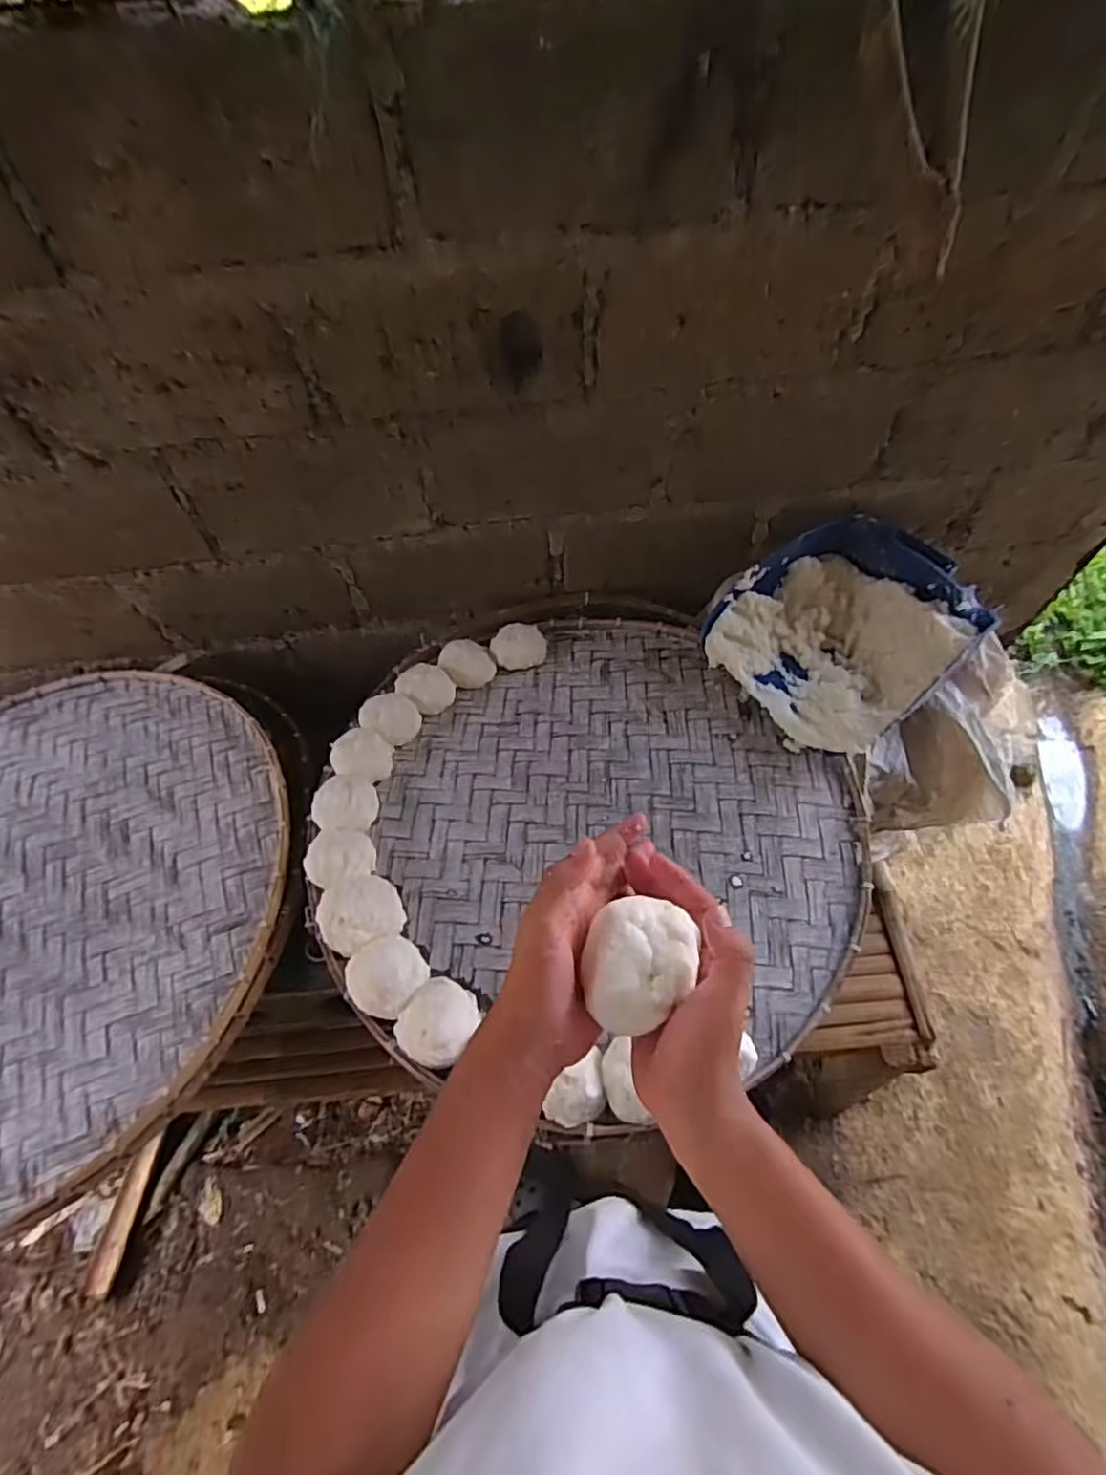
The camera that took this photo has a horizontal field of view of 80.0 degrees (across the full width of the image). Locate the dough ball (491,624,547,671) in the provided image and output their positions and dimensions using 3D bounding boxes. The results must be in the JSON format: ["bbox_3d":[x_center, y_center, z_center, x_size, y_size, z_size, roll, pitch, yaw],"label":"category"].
[{"bbox_3d":[-0.054,-0.149,1.063,0.090,0.033,0.070,-9,61,-4],"label":"dough ball"}]

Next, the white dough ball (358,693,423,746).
[{"bbox_3d":[-0.237,-0.029,0.967,0.081,0.044,0.077,-28,64,-14],"label":"white dough ball"}]

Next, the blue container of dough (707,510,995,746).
[{"bbox_3d":[0.414,-0.163,0.963,0.340,0.130,0.316,-1,61,1],"label":"blue container of dough"}]

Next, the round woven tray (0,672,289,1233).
[{"bbox_3d":[-0.706,0.212,0.868,0.739,0.022,0.689,-4,58,7],"label":"round woven tray"}]

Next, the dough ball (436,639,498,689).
[{"bbox_3d":[-0.137,-0.120,1.044,0.085,0.035,0.081,-1,61,1],"label":"dough ball"}]

